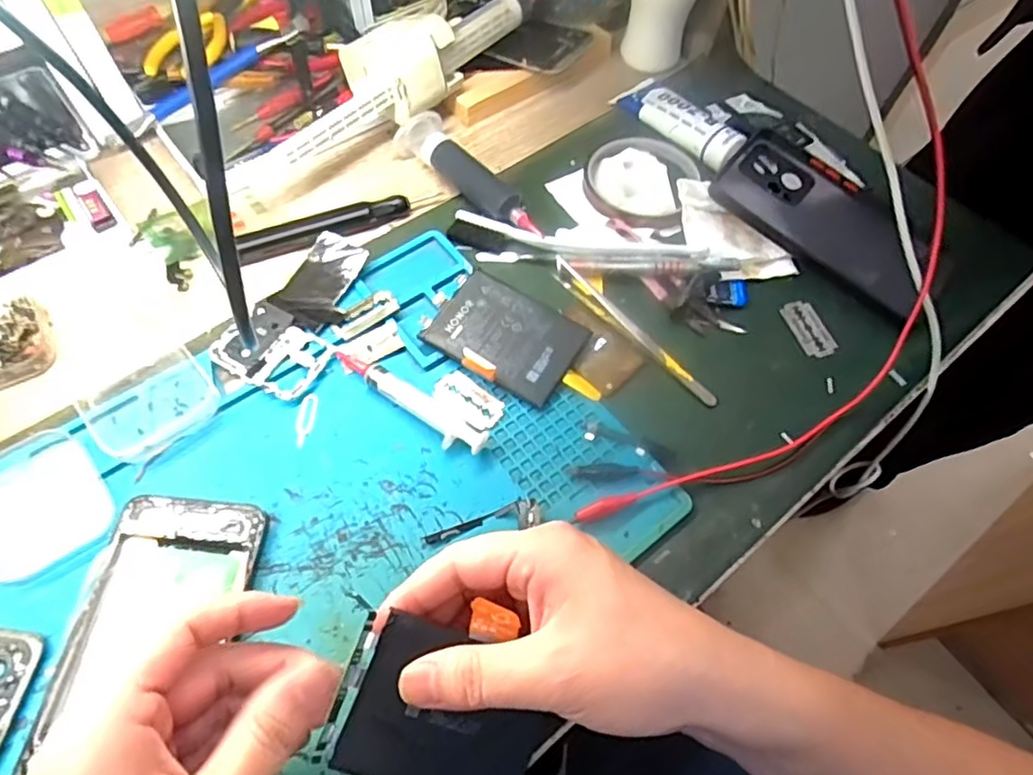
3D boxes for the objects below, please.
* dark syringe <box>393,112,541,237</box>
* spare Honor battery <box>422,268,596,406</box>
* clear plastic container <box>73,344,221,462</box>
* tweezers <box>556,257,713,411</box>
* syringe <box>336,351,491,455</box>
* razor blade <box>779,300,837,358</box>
[{"bbox_3d":[-0.034,-0.148,0.445,0.034,0.019,0.131,-34,69,-20],"label":"dark syringe"},{"bbox_3d":[-0.006,-0.033,0.386,0.087,0.008,0.060,29,64,12],"label":"spare Honor battery"},{"bbox_3d":[-0.207,0.006,0.352,0.062,0.014,0.056,-38,70,-21],"label":"clear plastic container"},{"bbox_3d":[0.074,-0.038,0.396,0.011,0.009,0.135,-38,70,-21],"label":"tweezers"},{"bbox_3d":[-0.063,0.007,0.361,0.104,0.010,0.018,32,64,13],"label":"syringe"},{"bbox_3d":[0.191,-0.038,0.408,0.020,0.004,0.042,-22,64,2],"label":"razor blade"}]

